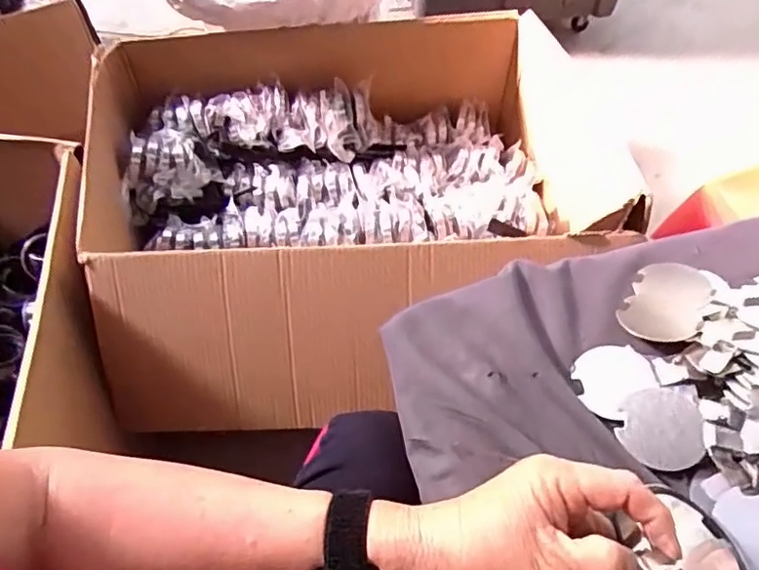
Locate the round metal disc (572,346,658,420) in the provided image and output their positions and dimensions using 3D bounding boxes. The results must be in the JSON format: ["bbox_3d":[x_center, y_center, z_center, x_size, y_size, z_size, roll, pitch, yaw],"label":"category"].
[{"bbox_3d":[0.164,0.065,0.414,0.056,0.009,0.047,-30,58,-21],"label":"round metal disc"}]

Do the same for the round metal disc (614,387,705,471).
[{"bbox_3d":[0.185,0.093,0.385,0.050,0.004,0.058,17,54,26],"label":"round metal disc"}]

